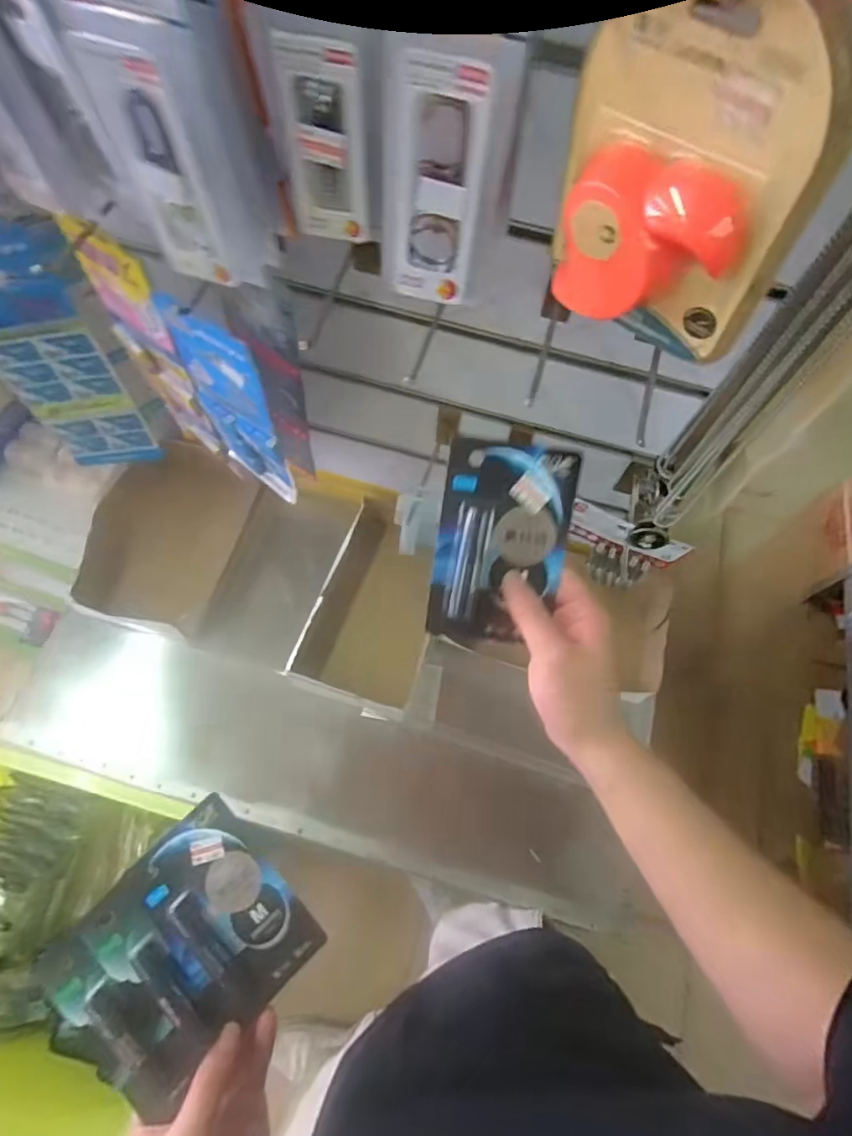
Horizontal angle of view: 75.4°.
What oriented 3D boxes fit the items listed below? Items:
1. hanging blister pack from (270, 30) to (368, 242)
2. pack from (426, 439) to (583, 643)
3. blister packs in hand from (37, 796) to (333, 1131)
[{"bbox_3d":[-0.051,-0.214,0.284,0.037,0.097,0.018,-6,66,-6],"label":"hanging blister pack"},{"bbox_3d":[0.050,-0.014,0.359,0.084,0.016,0.130,7,102,-4],"label":"pack"},{"bbox_3d":[-0.166,0.262,0.383,0.169,0.020,0.129,-41,73,-19],"label":"blister packs in hand"}]

